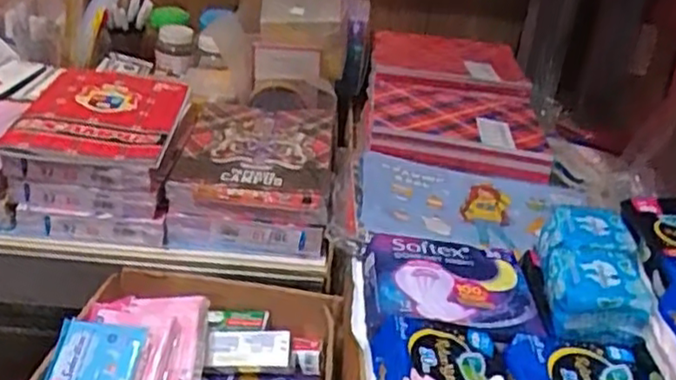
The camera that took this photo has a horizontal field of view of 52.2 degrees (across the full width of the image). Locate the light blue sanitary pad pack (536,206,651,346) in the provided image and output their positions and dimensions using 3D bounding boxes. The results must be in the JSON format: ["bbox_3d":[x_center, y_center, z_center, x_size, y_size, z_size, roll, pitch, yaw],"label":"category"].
[{"bbox_3d":[0.238,0.080,0.663,0.082,0.062,0.164,11,30,6],"label":"light blue sanitary pad pack"}]

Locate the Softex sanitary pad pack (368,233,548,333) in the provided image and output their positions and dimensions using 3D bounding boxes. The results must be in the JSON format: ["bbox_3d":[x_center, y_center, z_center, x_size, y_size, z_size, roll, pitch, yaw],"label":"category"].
[{"bbox_3d":[0.112,0.099,0.672,0.158,0.043,0.135,6,30,-4],"label":"Softex sanitary pad pack"}]

